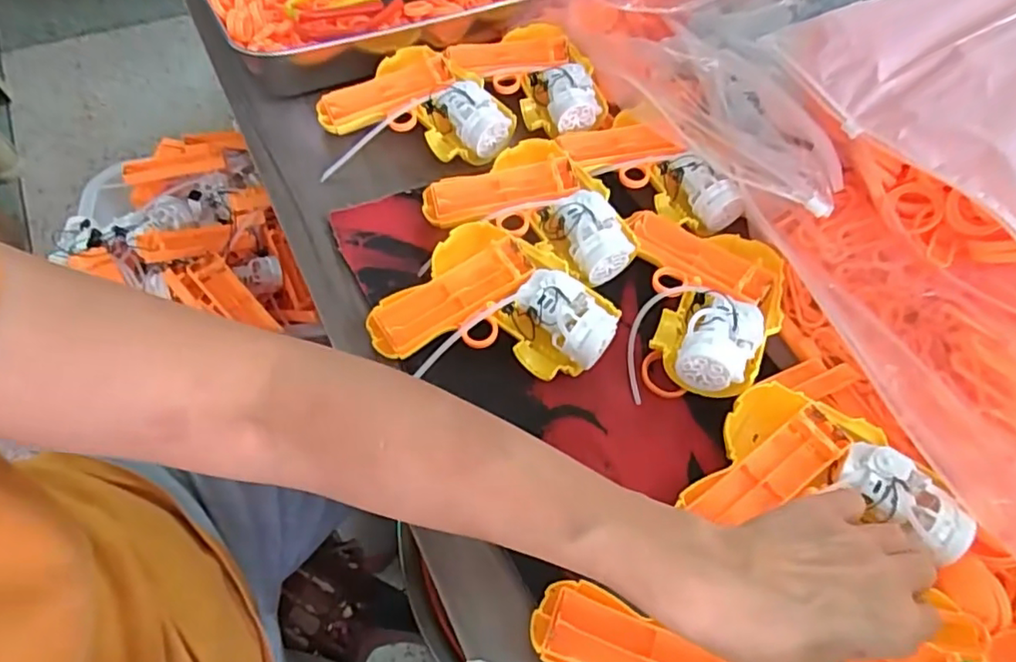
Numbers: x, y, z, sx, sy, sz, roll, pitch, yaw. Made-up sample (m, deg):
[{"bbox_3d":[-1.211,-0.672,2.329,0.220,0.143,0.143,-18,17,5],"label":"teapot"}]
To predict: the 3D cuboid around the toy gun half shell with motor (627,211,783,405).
[{"bbox_3d":[0.138,-0.024,0.418,0.098,0.050,0.144,6,58,-1],"label":"toy gun half shell with motor"}]

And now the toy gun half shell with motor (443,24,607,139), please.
[{"bbox_3d":[0.022,-0.224,0.532,0.097,0.034,0.137,-25,64,-18],"label":"toy gun half shell with motor"}]

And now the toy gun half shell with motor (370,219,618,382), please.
[{"bbox_3d":[-0.013,-0.003,0.397,0.133,0.041,0.125,38,63,18],"label":"toy gun half shell with motor"}]

